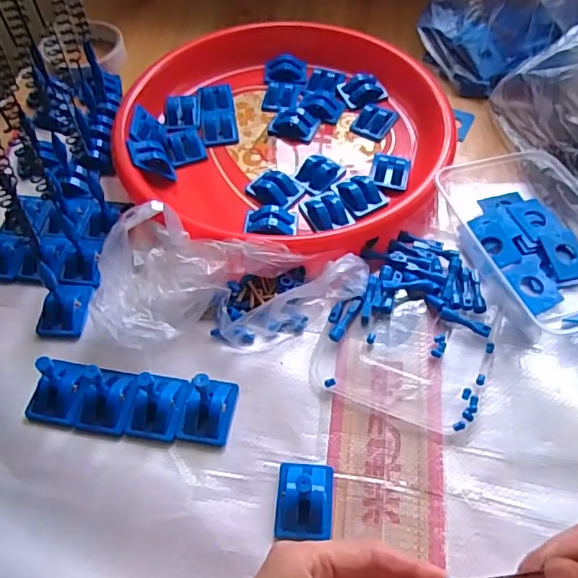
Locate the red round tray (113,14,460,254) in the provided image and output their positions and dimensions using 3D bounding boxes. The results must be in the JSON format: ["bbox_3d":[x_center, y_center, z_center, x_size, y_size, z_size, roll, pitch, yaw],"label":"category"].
[{"bbox_3d":[-0.006,-0.145,0.514,0.282,0.043,0.280,-1,55,1],"label":"red round tray"}]

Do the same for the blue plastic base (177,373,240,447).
[{"bbox_3d":[-0.054,0.073,0.366,0.032,0.045,0.042,8,56,7],"label":"blue plastic base"}]

